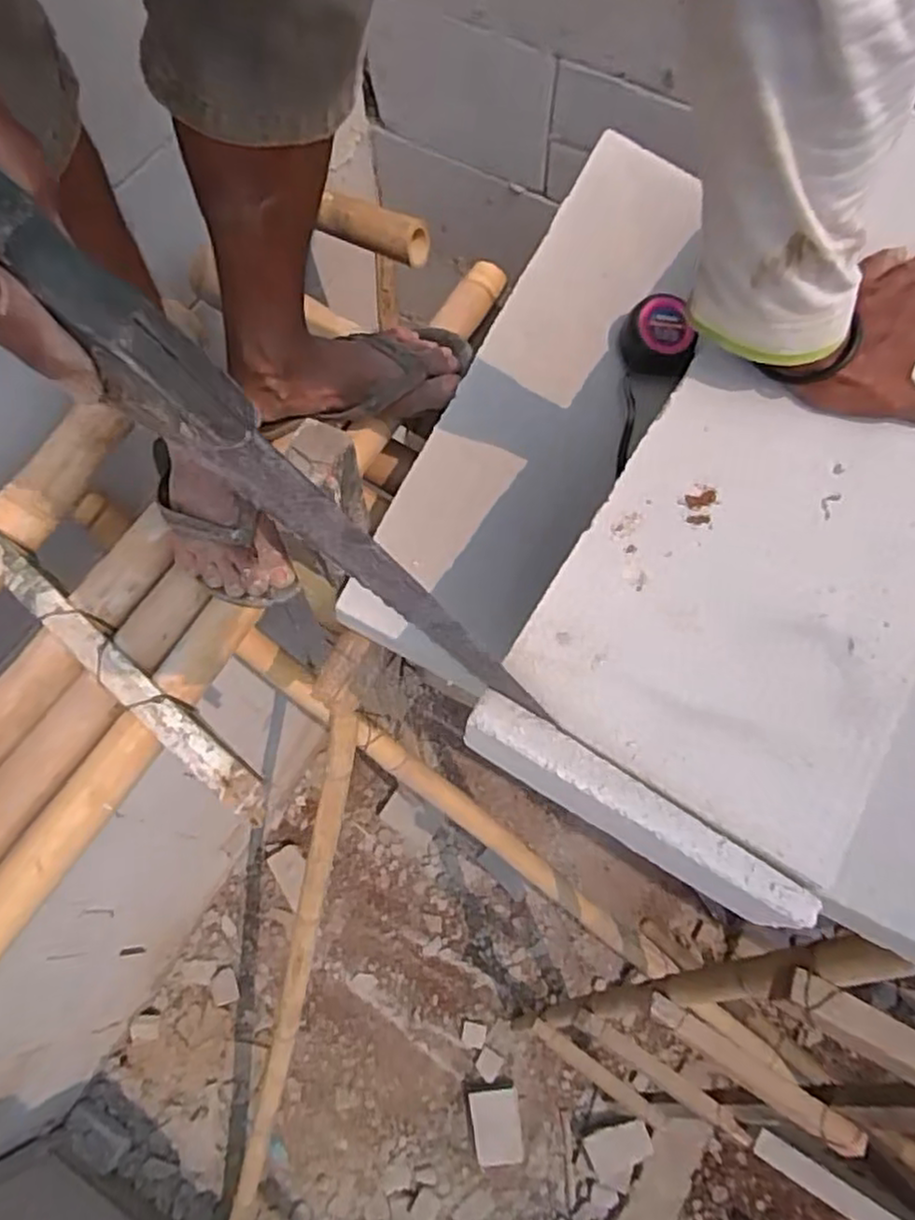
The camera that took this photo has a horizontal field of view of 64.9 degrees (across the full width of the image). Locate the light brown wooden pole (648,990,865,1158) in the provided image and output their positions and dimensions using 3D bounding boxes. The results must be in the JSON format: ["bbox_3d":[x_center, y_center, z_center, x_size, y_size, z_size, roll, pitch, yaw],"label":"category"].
[{"bbox_3d":[0.504,0.790,1.224,0.395,0.058,0.050,32,71,12],"label":"light brown wooden pole"}]

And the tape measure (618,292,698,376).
[{"bbox_3d":[0.190,-0.262,0.691,0.062,0.038,0.072,8,68,3],"label":"tape measure"}]

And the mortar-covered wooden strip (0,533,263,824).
[{"bbox_3d":[-0.347,0.034,0.683,0.463,0.028,0.036,38,73,14],"label":"mortar-covered wooden strip"}]

